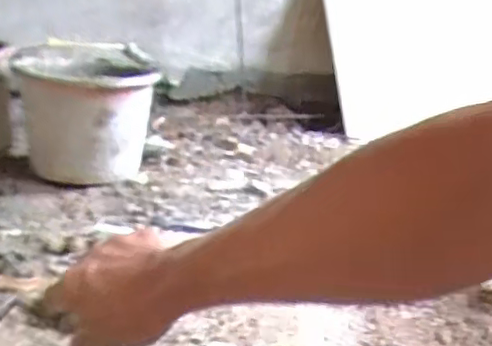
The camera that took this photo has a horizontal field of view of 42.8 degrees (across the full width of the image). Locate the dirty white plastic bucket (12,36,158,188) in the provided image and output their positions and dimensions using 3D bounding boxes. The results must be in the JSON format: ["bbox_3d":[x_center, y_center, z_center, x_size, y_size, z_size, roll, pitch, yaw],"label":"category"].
[{"bbox_3d":[-0.294,-0.105,1.135,0.209,0.231,0.251,-4,18,-22],"label":"dirty white plastic bucket"}]

